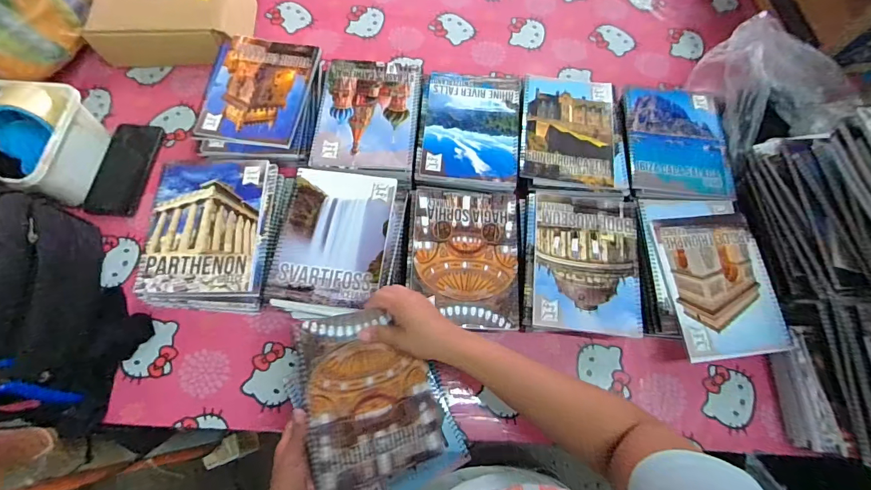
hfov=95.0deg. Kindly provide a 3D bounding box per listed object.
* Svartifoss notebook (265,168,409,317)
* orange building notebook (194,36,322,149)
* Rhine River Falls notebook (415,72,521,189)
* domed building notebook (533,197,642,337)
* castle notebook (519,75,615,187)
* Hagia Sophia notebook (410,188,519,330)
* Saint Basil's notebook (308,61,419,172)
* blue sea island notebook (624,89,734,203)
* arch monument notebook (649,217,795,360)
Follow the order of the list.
[{"bbox_3d":[-0.136,-0.007,0.558,0.176,0.012,0.206,6,70,-1],"label":"Svartifoss notebook"},{"bbox_3d":[-0.283,-0.247,0.632,0.158,0.007,0.194,9,70,1],"label":"orange building notebook"},{"bbox_3d":[0.055,-0.187,0.632,0.157,0.011,0.202,4,70,-1],"label":"Rhine River Falls notebook"},{"bbox_3d":[0.215,0.024,0.571,0.146,0.023,0.198,6,70,0],"label":"domed building notebook"},{"bbox_3d":[0.214,-0.190,0.637,0.148,0.007,0.189,9,70,1],"label":"castle notebook"},{"bbox_3d":[0.042,0.013,0.563,0.147,0.008,0.199,3,70,-2],"label":"Hagia Sophia notebook"},{"bbox_3d":[-0.105,-0.208,0.629,0.152,0.008,0.195,5,70,-1],"label":"Saint Basil's notebook"},{"bbox_3d":[0.390,-0.165,0.635,0.156,0.008,0.201,6,70,-1],"label":"blue sea island notebook"},{"bbox_3d":[0.400,0.053,0.556,0.145,0.014,0.196,-5,70,-5],"label":"arch monument notebook"}]

